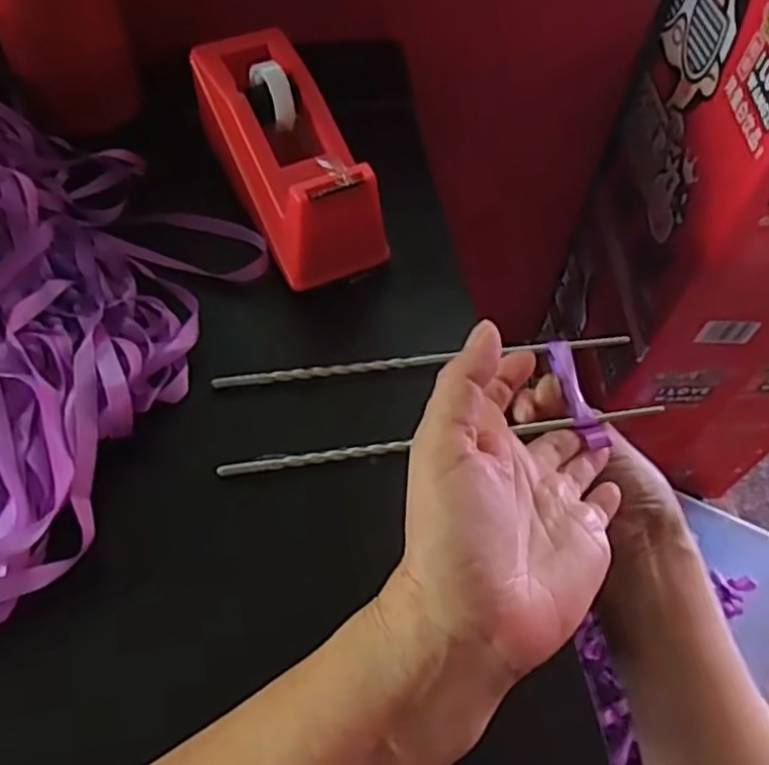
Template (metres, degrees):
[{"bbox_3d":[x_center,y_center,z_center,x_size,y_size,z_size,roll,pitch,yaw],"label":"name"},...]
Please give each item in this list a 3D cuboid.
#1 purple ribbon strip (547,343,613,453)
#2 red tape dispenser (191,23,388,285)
[{"bbox_3d":[0.098,0.004,0.359,0.012,0.005,0.064,-6,55,-8],"label":"purple ribbon strip"},{"bbox_3d":[-0.058,-0.131,0.390,0.061,0.057,0.150,-23,61,-17],"label":"red tape dispenser"}]

